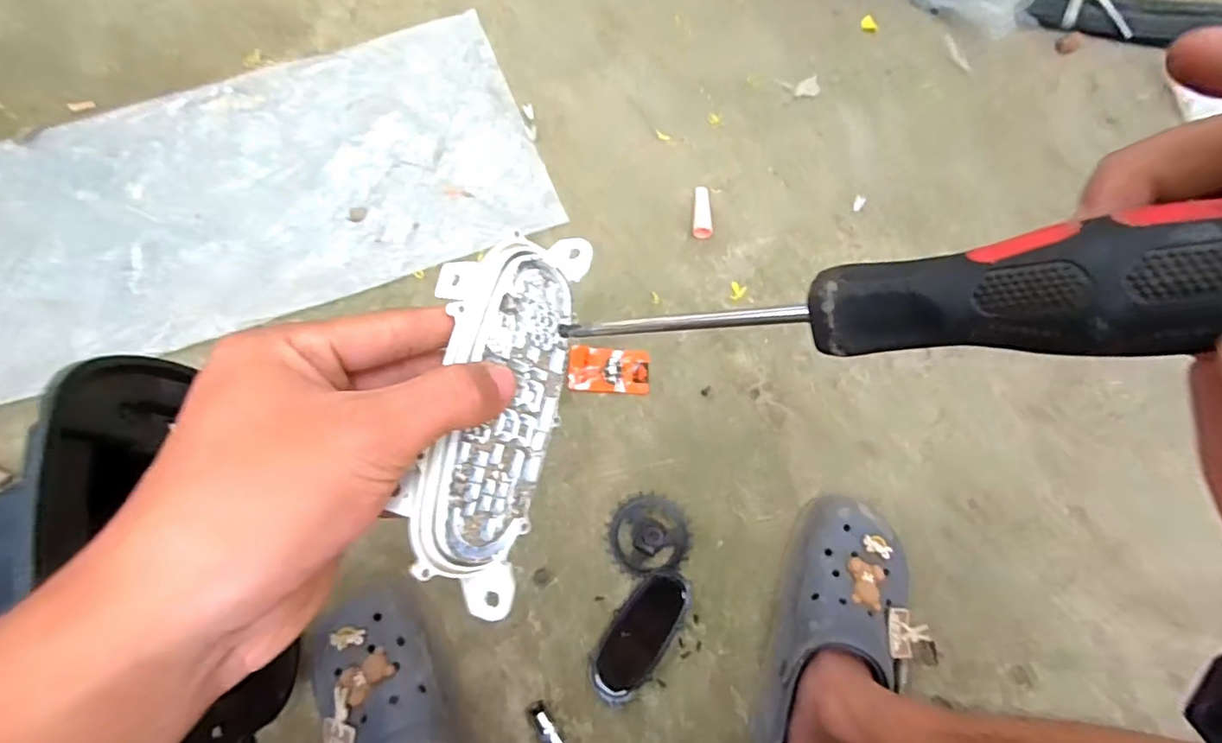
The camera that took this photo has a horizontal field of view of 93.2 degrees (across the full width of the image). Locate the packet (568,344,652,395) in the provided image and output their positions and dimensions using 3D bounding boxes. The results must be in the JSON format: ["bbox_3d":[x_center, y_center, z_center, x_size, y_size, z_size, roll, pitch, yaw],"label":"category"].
[{"bbox_3d":[-0.002,-0.001,0.651,0.090,0.006,0.051,4,72,-1],"label":"packet"}]

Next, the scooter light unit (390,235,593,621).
[{"bbox_3d":[-0.043,0.013,0.220,0.055,0.018,0.149,17,76,-39],"label":"scooter light unit"}]

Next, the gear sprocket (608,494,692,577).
[{"bbox_3d":[0.040,0.164,0.585,0.081,0.028,0.075,-11,73,-6],"label":"gear sprocket"}]

